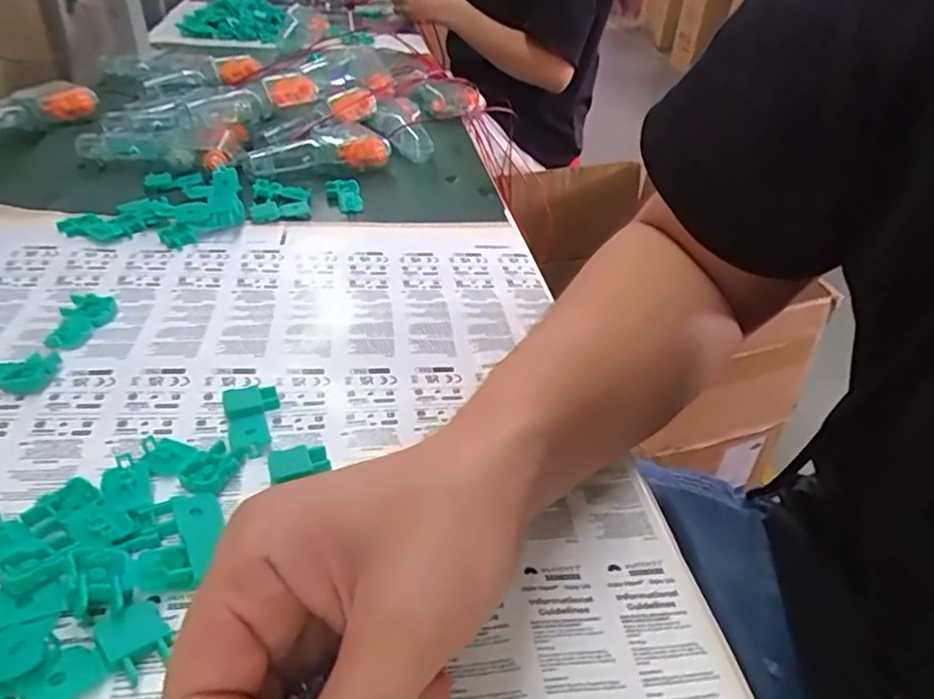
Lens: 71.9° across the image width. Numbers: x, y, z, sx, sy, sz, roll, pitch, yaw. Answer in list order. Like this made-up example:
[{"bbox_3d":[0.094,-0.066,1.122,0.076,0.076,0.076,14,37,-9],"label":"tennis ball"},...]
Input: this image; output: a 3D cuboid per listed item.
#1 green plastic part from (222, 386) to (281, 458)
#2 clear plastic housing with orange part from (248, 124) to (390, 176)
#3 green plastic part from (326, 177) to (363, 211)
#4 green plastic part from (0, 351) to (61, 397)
[{"bbox_3d":[-0.101,0.033,0.307,0.025,0.006,0.043,-10,39,-21],"label":"green plastic part"},{"bbox_3d":[-0.131,-0.170,0.557,0.114,0.026,0.055,-23,45,-34],"label":"clear plastic housing with orange part"},{"bbox_3d":[-0.098,-0.125,0.521,0.024,0.010,0.044,-11,40,-22],"label":"green plastic part"},{"bbox_3d":[-0.225,0.012,0.314,0.044,0.009,0.029,-8,38,-18],"label":"green plastic part"}]

